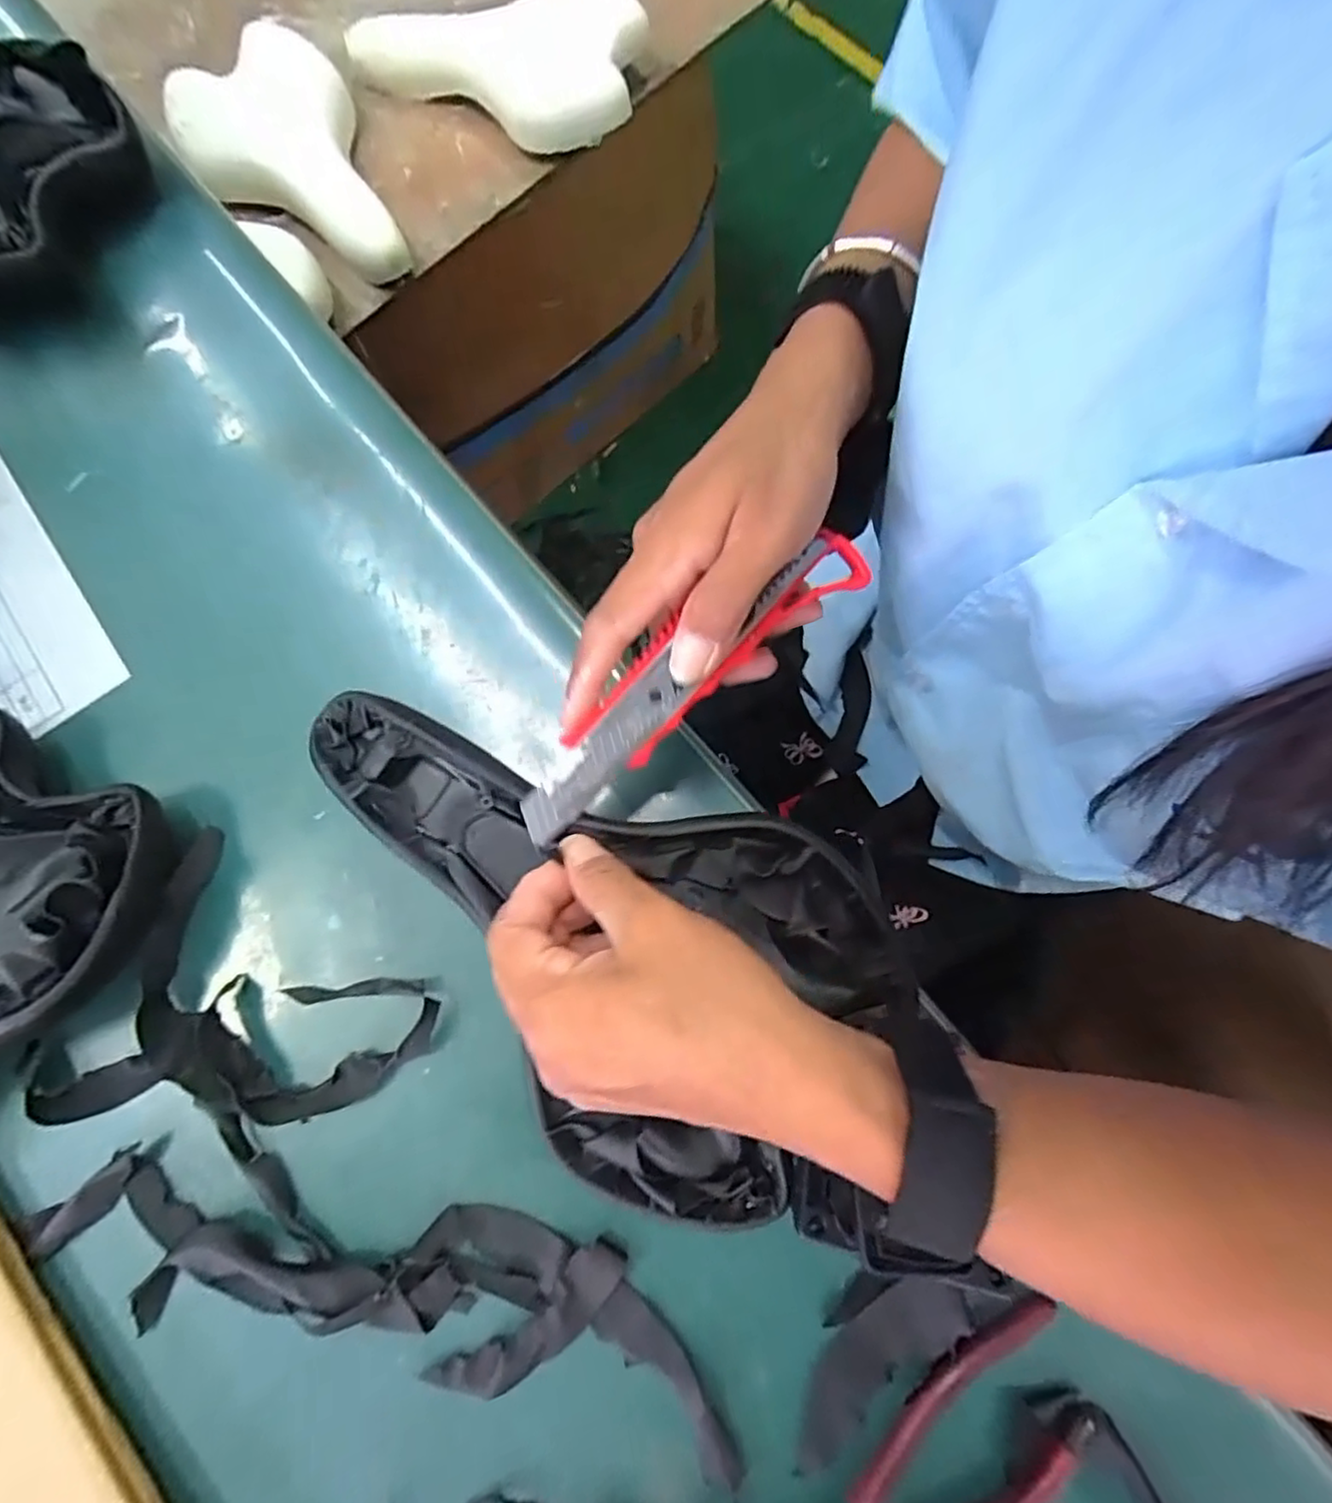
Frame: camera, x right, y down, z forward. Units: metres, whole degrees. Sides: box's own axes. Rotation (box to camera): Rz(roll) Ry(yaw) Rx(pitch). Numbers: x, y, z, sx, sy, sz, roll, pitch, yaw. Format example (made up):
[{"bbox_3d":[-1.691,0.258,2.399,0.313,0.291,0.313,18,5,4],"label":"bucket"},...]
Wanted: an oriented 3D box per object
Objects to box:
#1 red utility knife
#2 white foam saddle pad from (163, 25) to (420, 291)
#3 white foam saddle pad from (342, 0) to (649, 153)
[{"bbox_3d":[0.005,-0.029,0.264,0.163,0.012,0.031,-40,78,5],"label":"red utility knife"},{"bbox_3d":[-0.336,-0.515,0.595,0.150,0.057,0.272,-21,78,-3],"label":"white foam saddle pad"},{"bbox_3d":[-0.154,-0.609,0.614,0.273,0.054,0.151,-5,77,1],"label":"white foam saddle pad"}]

